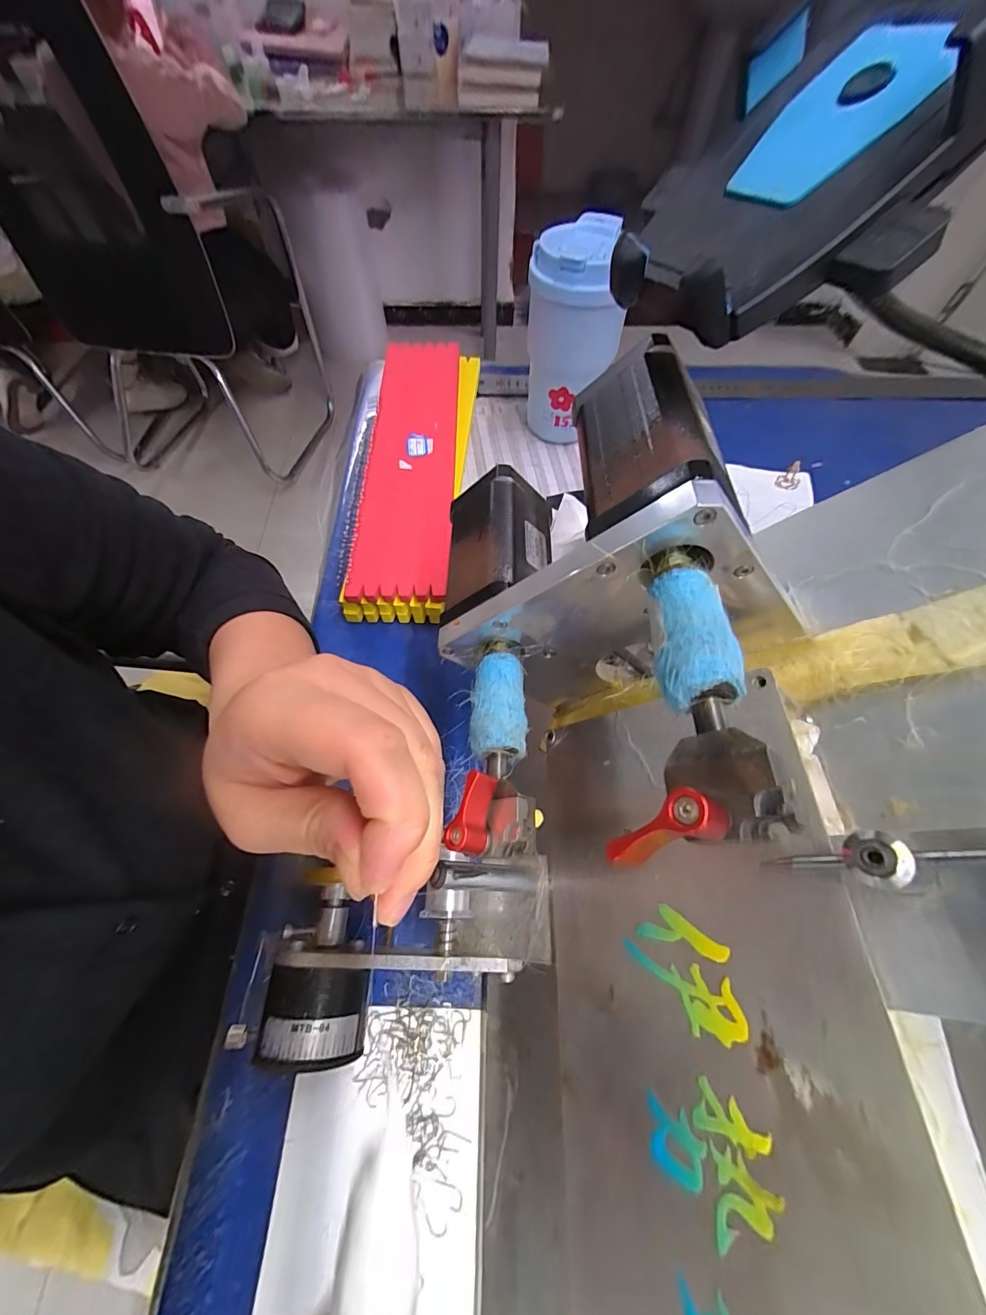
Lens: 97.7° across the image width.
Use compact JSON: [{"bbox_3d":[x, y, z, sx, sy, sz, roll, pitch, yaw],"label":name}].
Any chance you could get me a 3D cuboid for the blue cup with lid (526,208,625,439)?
[{"bbox_3d":[0.068,-0.284,0.396,0.073,0.152,0.075,0,61,0],"label":"blue cup with lid"}]

